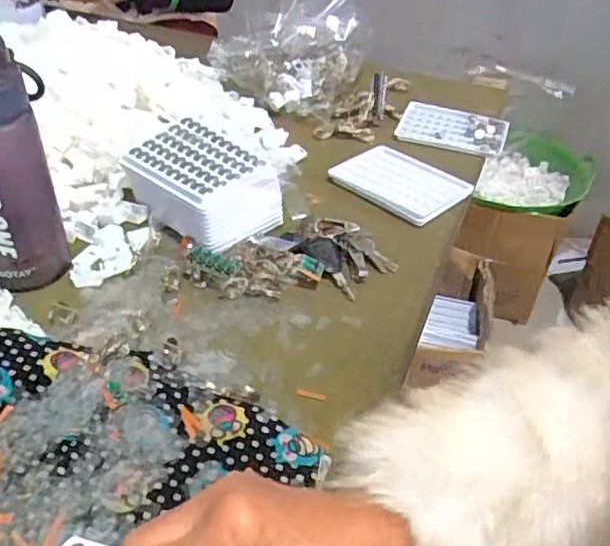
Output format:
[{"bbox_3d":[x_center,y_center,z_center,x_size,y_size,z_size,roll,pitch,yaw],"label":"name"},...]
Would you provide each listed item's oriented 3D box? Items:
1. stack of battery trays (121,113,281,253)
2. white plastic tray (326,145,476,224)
[{"bbox_3d":[-0.099,-0.083,0.598,0.143,0.067,0.092,32,47,28],"label":"stack of battery trays"},{"bbox_3d":[0.109,-0.098,0.671,0.099,0.018,0.127,-28,50,-33],"label":"white plastic tray"}]

